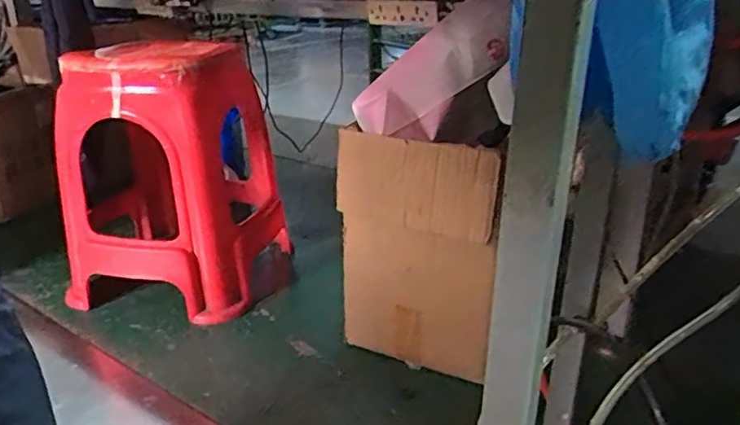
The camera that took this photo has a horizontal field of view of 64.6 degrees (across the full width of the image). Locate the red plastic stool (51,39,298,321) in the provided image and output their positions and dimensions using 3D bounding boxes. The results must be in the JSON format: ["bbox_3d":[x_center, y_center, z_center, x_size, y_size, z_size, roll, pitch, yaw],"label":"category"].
[{"bbox_3d":[-0.380,-0.077,1.165,0.311,0.469,0.355,3,23,11],"label":"red plastic stool"}]

